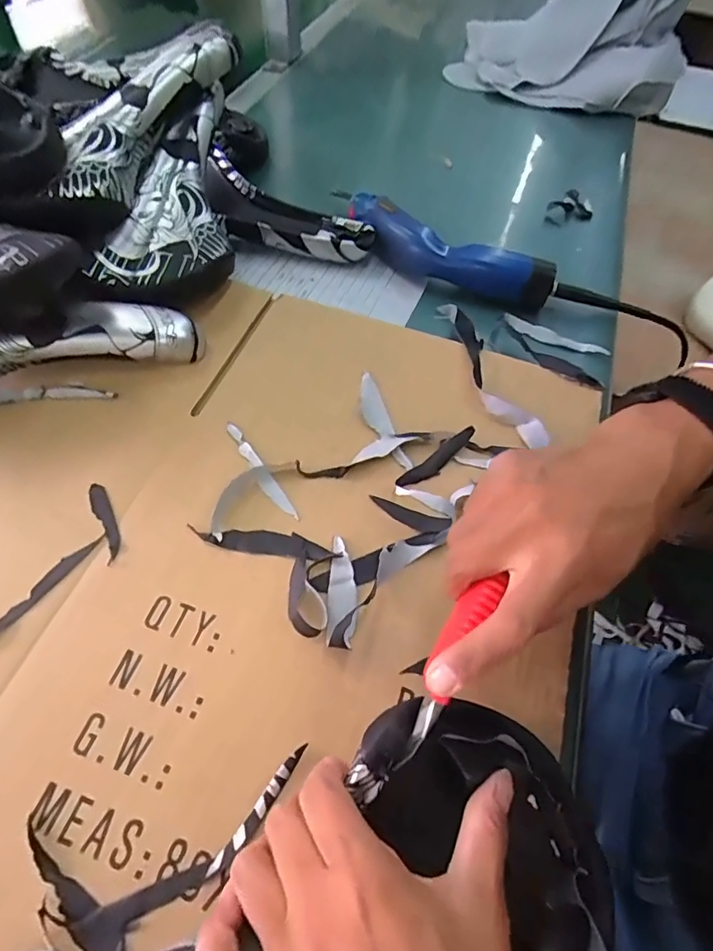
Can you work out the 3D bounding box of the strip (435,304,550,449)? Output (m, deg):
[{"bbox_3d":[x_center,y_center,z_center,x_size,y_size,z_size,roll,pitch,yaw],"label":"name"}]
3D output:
[{"bbox_3d":[0.105,-0.092,0.414,0.035,0.019,0.173,-8,59,-9],"label":"strip"}]

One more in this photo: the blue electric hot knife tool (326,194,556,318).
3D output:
[{"bbox_3d":[0.074,-0.227,0.500,0.242,0.047,0.055,32,61,15],"label":"blue electric hot knife tool"}]

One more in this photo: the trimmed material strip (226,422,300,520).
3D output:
[{"bbox_3d":[-0.068,-0.005,0.352,0.011,0.004,0.092,-29,64,-21],"label":"trimmed material strip"}]

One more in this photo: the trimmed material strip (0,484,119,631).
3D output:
[{"bbox_3d":[-0.178,0.059,0.307,0.042,0.004,0.119,19,58,8],"label":"trimmed material strip"}]

